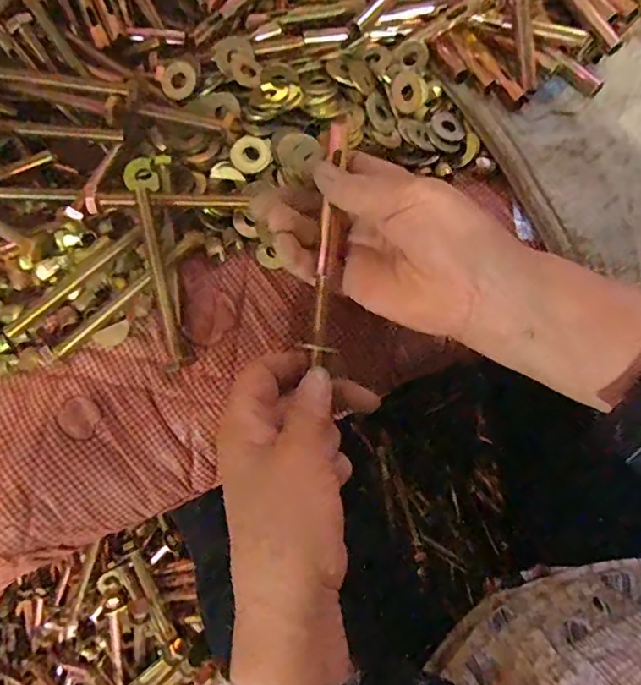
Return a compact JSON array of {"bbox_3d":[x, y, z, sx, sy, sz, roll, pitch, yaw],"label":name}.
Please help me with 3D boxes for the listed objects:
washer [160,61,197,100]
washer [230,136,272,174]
[{"bbox_3d":[-0.093,-0.173,0.350,0.024,0.004,0.023,2,102,9],"label":"washer"},{"bbox_3d":[-0.043,-0.116,0.328,0.022,0.006,0.023,0,75,1],"label":"washer"}]

